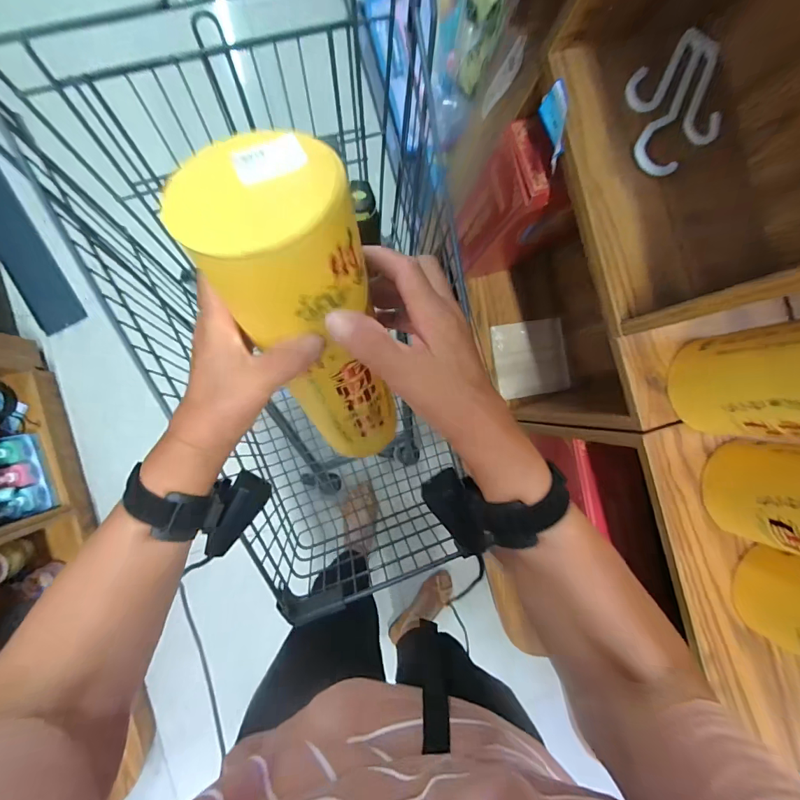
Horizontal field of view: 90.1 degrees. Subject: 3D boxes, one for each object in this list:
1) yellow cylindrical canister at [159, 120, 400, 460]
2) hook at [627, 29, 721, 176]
[{"bbox_3d":[-0.063,-0.043,0.330,0.090,0.284,0.091,-3,59,5],"label":"yellow cylindrical canister"},{"bbox_3d":[0.277,-0.295,0.395,0.141,0.010,0.096,-40,94,-6],"label":"hook"}]

